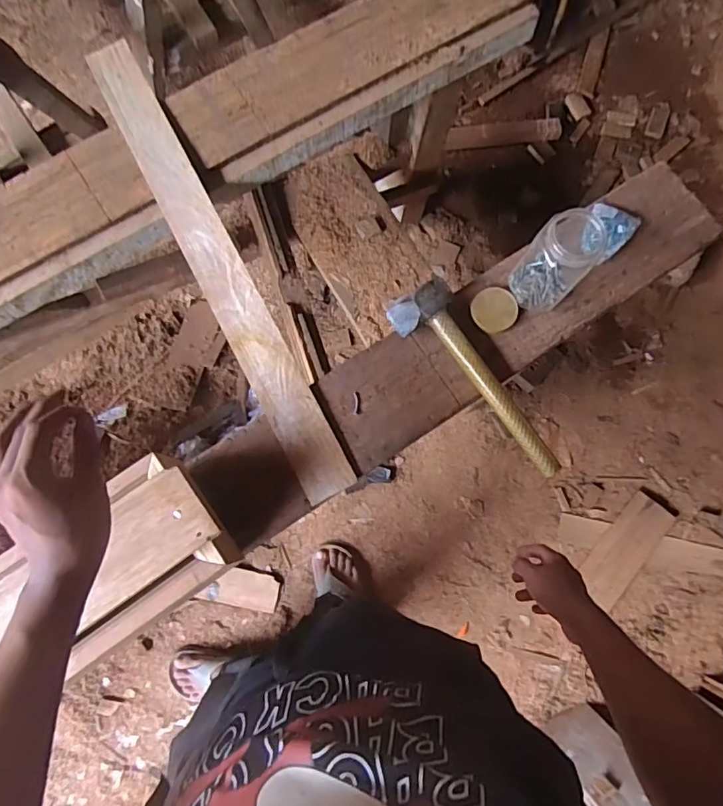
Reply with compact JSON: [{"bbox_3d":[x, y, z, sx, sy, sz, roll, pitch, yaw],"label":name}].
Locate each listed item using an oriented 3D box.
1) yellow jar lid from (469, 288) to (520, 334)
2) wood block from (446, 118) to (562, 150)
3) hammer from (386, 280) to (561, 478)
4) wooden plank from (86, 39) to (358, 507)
[{"bbox_3d":[0.183,-0.129,0.729,0.062,0.008,0.062,1,79,-3],"label":"yellow jar lid"},{"bbox_3d":[0.409,-0.774,1.530,0.319,0.019,0.063,-3,106,5],"label":"wood block"},{"bbox_3d":[0.156,-0.027,0.698,0.075,0.038,0.305,-37,83,-10],"label":"hammer"},{"bbox_3d":[-0.206,-0.201,0.737,0.069,0.009,0.722,-28,82,-5],"label":"wooden plank"}]

